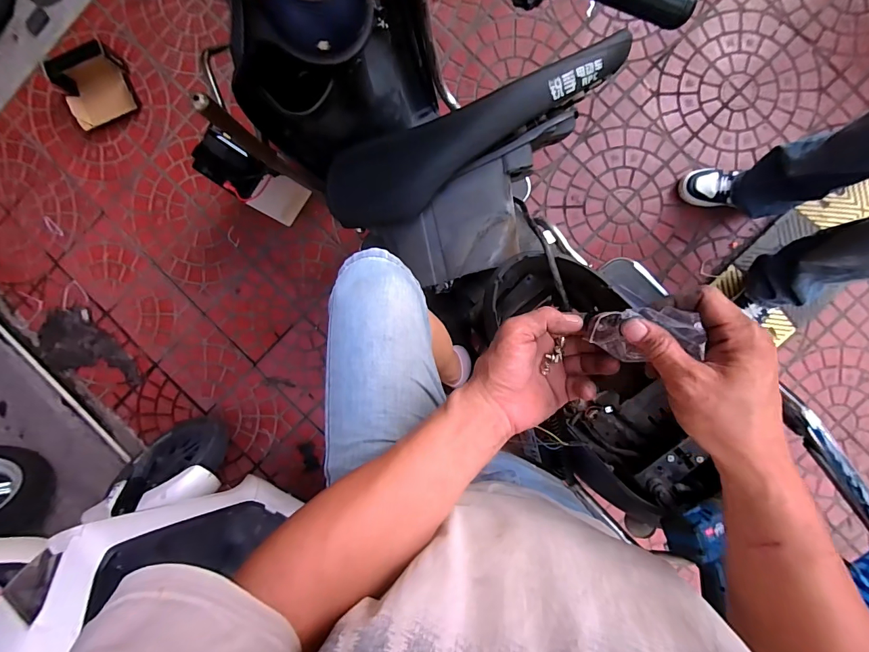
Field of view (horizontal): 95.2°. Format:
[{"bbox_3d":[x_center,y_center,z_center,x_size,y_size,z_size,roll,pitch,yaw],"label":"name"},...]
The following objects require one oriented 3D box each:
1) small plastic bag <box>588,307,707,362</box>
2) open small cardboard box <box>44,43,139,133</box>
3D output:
[{"bbox_3d":[0.173,0.008,0.328,0.081,0.016,0.043,-6,92,33],"label":"small plastic bag"},{"bbox_3d":[-1.120,-0.785,1.301,0.235,0.128,0.179,-25,85,6],"label":"open small cardboard box"}]

